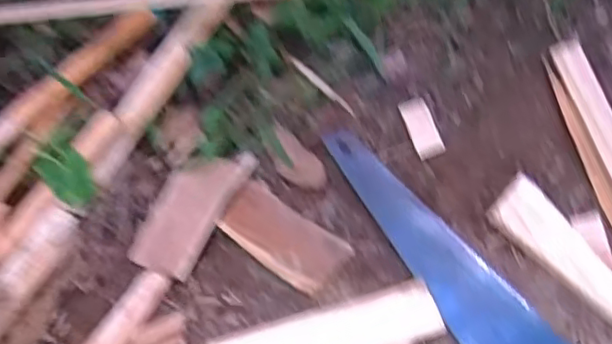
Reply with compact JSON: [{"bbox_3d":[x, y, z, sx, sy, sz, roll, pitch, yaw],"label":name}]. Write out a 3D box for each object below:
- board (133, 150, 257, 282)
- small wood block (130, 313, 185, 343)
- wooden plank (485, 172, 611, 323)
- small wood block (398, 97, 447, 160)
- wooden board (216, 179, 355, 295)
[{"bbox_3d":[-0.170,0.055,0.925,0.119,0.018,0.205,16,65,34],"label":"board"},{"bbox_3d":[-0.191,0.220,0.830,0.074,0.016,0.045,-25,56,0],"label":"small wood block"},{"bbox_3d":[0.340,0.114,0.783,0.250,0.017,0.066,44,99,8],"label":"wooden plank"},{"bbox_3d":[0.160,-0.061,0.873,0.040,0.018,0.084,-25,70,6],"label":"small wood block"},{"bbox_3d":[-0.035,0.087,0.858,0.189,0.019,0.083,33,70,30],"label":"wooden board"}]

